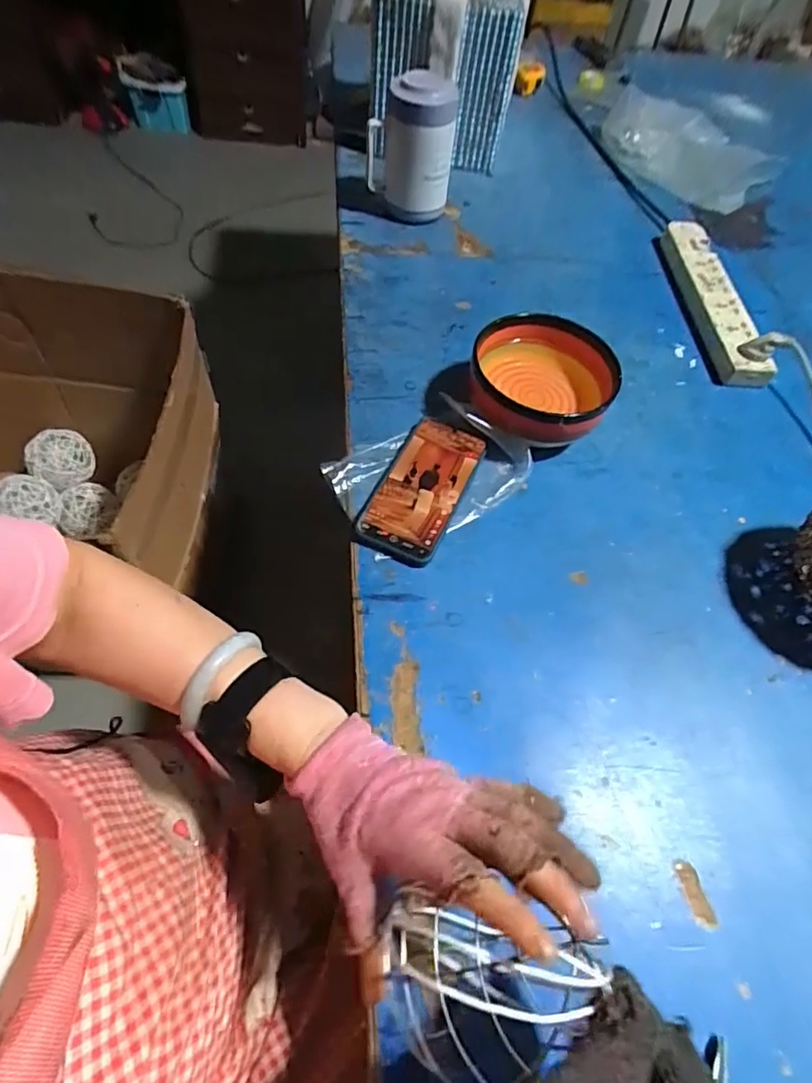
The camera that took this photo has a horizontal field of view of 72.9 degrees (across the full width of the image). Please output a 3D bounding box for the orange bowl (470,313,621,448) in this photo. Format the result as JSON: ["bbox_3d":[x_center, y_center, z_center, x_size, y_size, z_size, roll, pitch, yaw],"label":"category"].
[{"bbox_3d":[0.140,-0.160,0.568,0.138,0.080,0.134,6,58,-2],"label":"orange bowl"}]

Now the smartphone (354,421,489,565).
[{"bbox_3d":[0.016,-0.054,0.541,0.079,0.011,0.165,24,63,6],"label":"smartphone"}]

